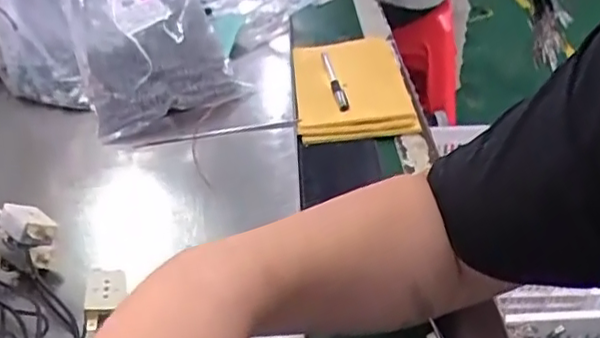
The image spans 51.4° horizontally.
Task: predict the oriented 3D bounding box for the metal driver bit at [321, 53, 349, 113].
[{"bbox_3d":[0.041,-0.106,0.736,0.013,0.008,0.144,-5,35,-4],"label":"metal driver bit"}]

